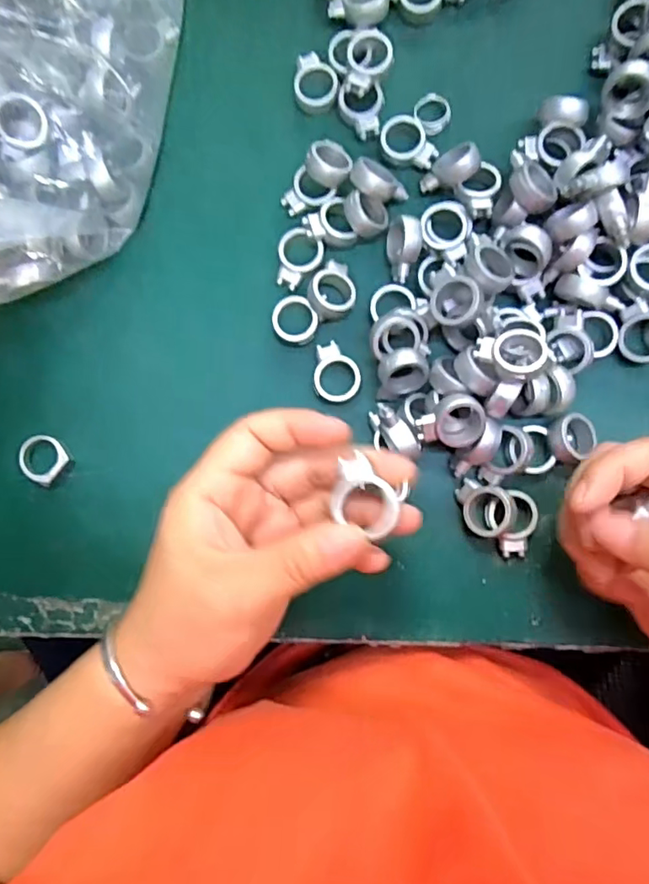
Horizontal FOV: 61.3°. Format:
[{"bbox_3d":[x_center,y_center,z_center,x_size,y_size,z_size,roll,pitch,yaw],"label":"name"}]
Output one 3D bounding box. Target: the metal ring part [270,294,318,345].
[{"bbox_3d":[-0.016,-0.068,0.307,0.026,0.006,0.026,0,85,4],"label":"metal ring part"}]

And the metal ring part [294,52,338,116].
[{"bbox_3d":[-0.005,-0.209,0.318,0.025,0.008,0.035,0,85,4],"label":"metal ring part"}]

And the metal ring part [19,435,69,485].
[{"bbox_3d":[-0.160,0.009,0.312,0.027,0.011,0.025,0,85,4],"label":"metal ring part"}]

